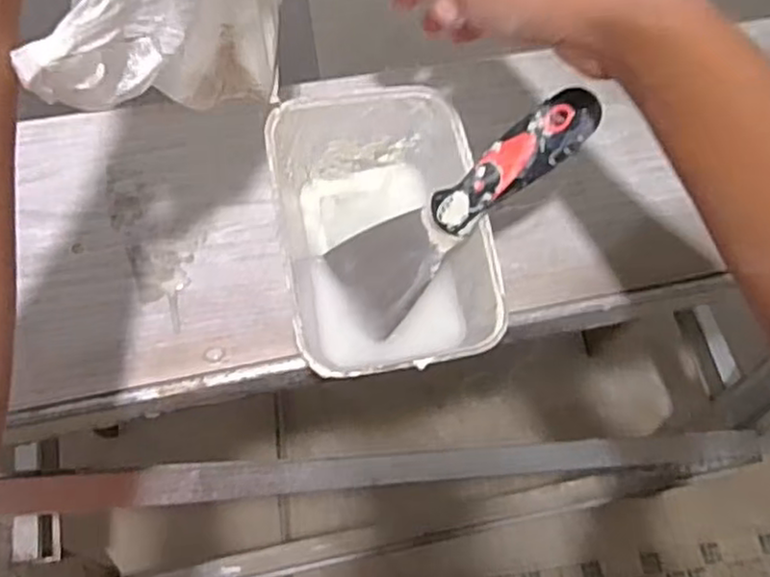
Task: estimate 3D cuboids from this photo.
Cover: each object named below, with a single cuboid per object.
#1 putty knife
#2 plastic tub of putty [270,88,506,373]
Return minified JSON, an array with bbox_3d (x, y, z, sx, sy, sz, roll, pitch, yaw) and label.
[{"bbox_3d":[0.044,-0.042,0.410,0.018,0.184,0.060,3,55,-51],"label":"putty knife"},{"bbox_3d":[-0.002,-0.028,0.436,0.115,0.073,0.173,-9,67,-7],"label":"plastic tub of putty"}]

